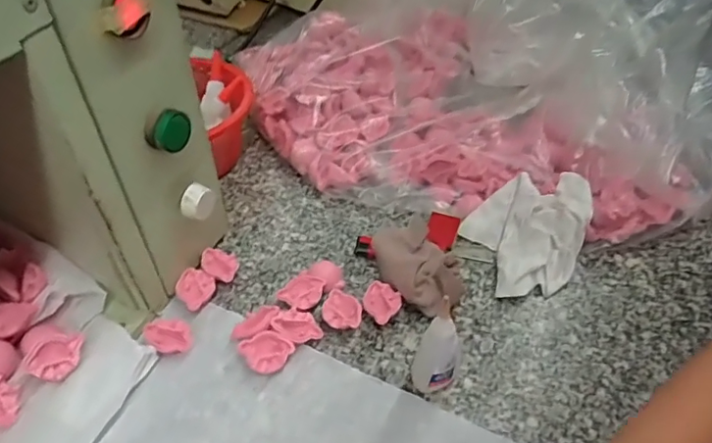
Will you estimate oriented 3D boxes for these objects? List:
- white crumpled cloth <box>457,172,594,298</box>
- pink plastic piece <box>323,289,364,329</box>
[{"bbox_3d":[0.147,0.006,0.457,0.094,0.061,0.093,-10,45,-12],"label":"white crumpled cloth"},{"bbox_3d":[-0.009,0.069,0.418,0.029,0.014,0.029,14,45,13],"label":"pink plastic piece"}]

